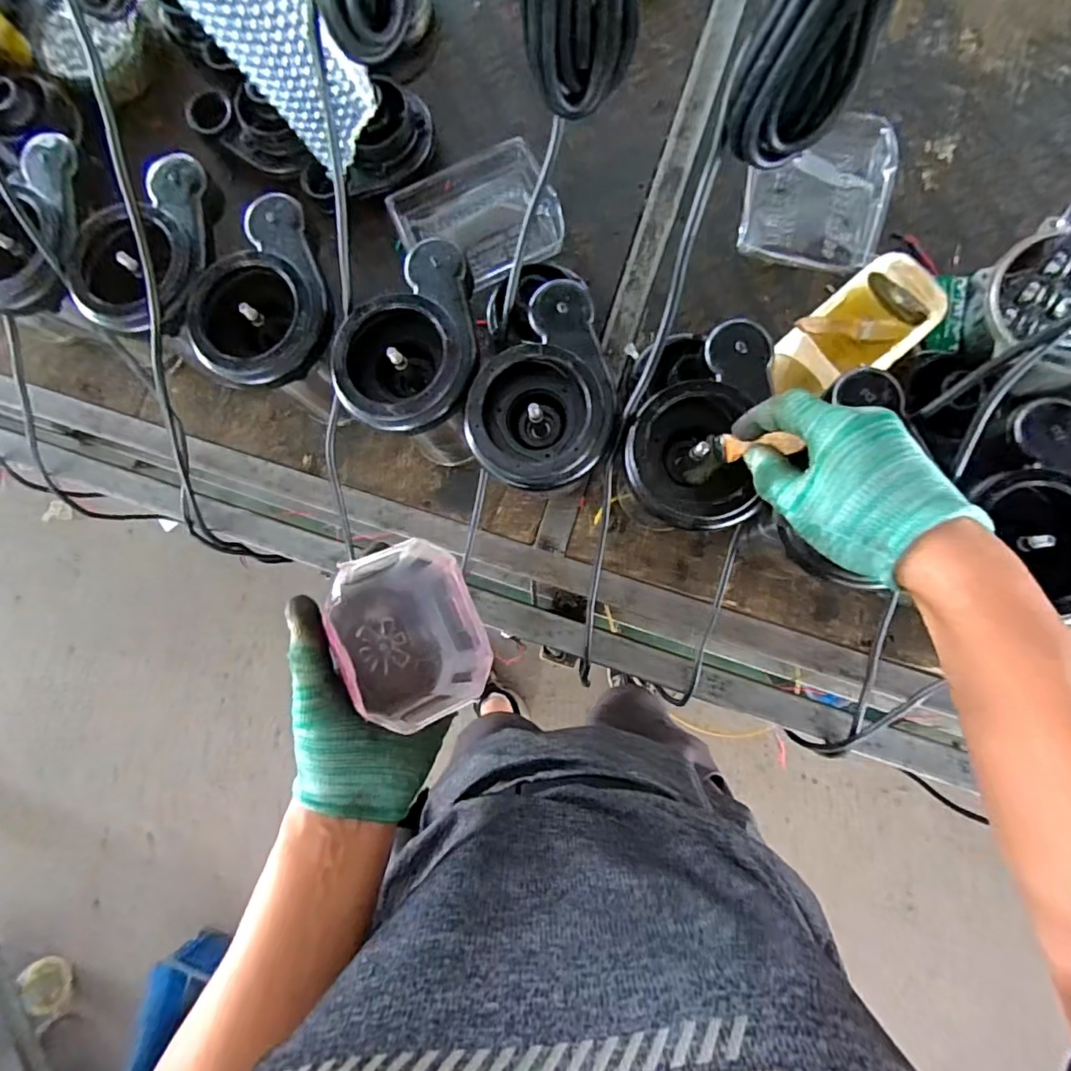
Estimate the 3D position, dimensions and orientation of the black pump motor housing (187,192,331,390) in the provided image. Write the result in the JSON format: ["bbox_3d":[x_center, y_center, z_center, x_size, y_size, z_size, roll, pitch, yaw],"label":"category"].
[{"bbox_3d":[-0.251,-0.218,0.507,0.124,0.050,0.164,-17,84,3],"label":"black pump motor housing"}]

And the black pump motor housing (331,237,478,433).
[{"bbox_3d":[-0.109,-0.173,0.495,0.123,0.052,0.170,4,85,5],"label":"black pump motor housing"}]

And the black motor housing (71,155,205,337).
[{"bbox_3d":[-0.366,-0.271,0.521,0.123,0.043,0.169,-1,85,4],"label":"black motor housing"}]

